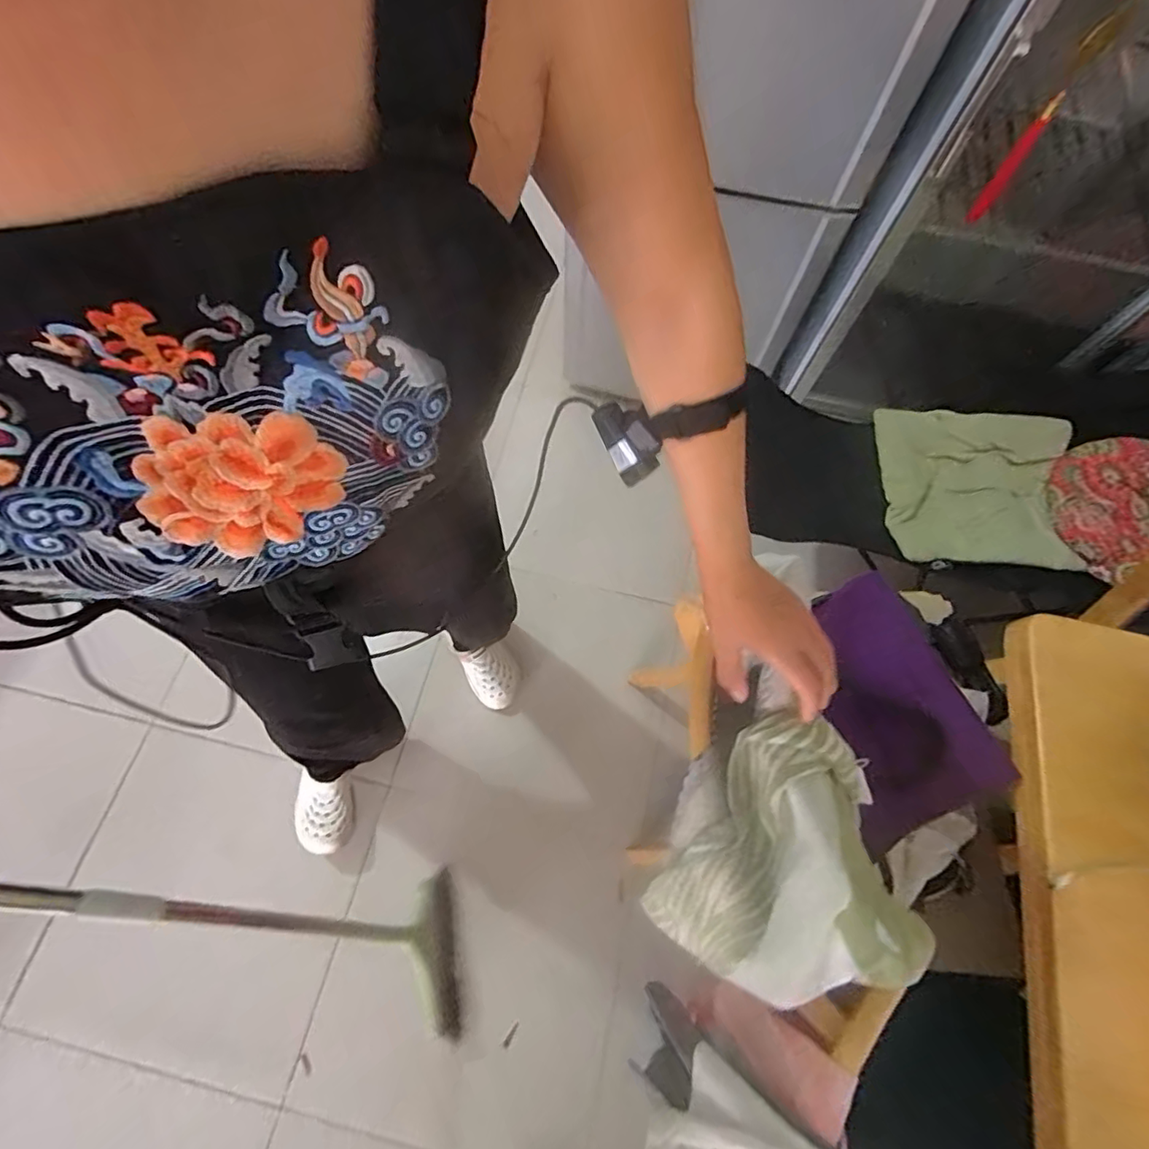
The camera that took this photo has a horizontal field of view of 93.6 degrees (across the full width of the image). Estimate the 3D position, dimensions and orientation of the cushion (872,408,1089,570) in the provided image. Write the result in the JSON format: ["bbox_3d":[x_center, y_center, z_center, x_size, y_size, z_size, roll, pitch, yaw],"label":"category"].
[{"bbox_3d":[0.840,-0.182,1.160,0.388,0.127,0.357,3,69,-1],"label":"cushion"}]

